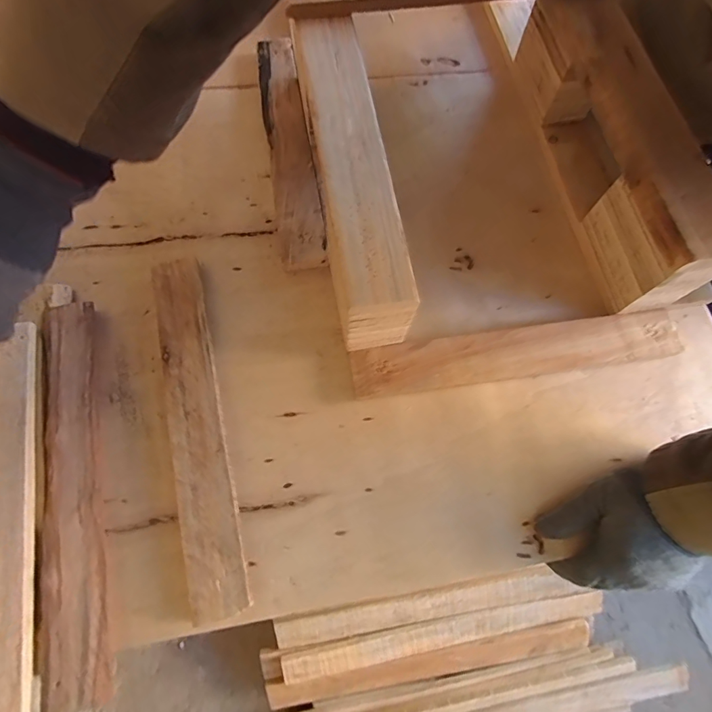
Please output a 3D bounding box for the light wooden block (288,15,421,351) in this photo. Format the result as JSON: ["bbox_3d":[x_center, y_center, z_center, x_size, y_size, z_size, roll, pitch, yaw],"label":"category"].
[{"bbox_3d":[-0.010,-0.178,0.406,0.066,0.081,0.332,-9,72,-5],"label":"light wooden block"}]

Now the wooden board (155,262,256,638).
[{"bbox_3d":[-0.154,0.060,0.393,0.048,0.020,0.342,-13,73,-6],"label":"wooden board"}]

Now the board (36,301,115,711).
[{"bbox_3d":[-0.255,0.112,0.371,0.055,0.027,0.344,-12,73,-5],"label":"board"}]

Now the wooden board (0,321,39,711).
[{"bbox_3d":[-0.296,0.137,0.338,0.048,0.011,0.336,-4,72,-26],"label":"wooden board"}]

